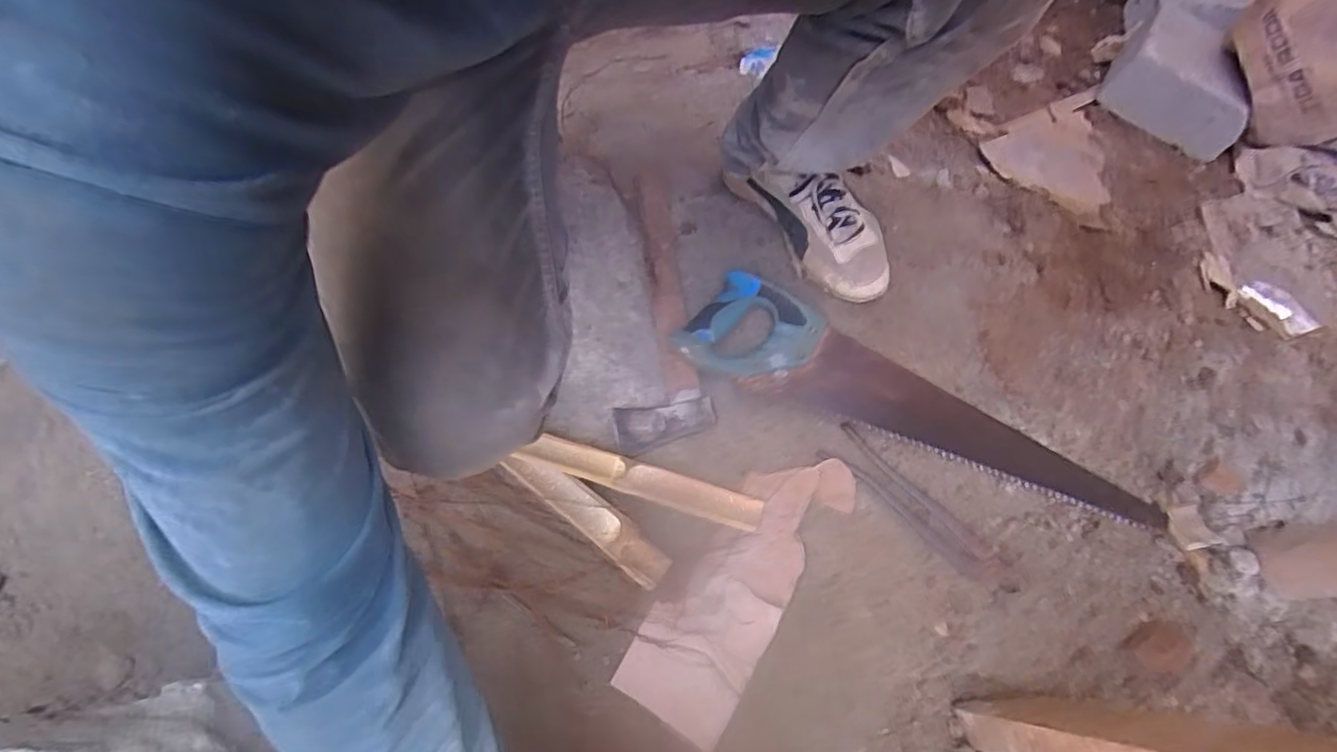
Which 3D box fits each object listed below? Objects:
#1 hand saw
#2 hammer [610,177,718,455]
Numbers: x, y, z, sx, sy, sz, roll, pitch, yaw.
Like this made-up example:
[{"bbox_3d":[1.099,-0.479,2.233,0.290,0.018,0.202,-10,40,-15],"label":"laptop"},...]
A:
[{"bbox_3d":[0.264,0.017,0.645,0.493,0.047,0.123,20,70,5],"label":"hand saw"},{"bbox_3d":[-0.026,-0.082,0.674,0.100,0.042,0.314,-9,70,-6],"label":"hammer"}]

